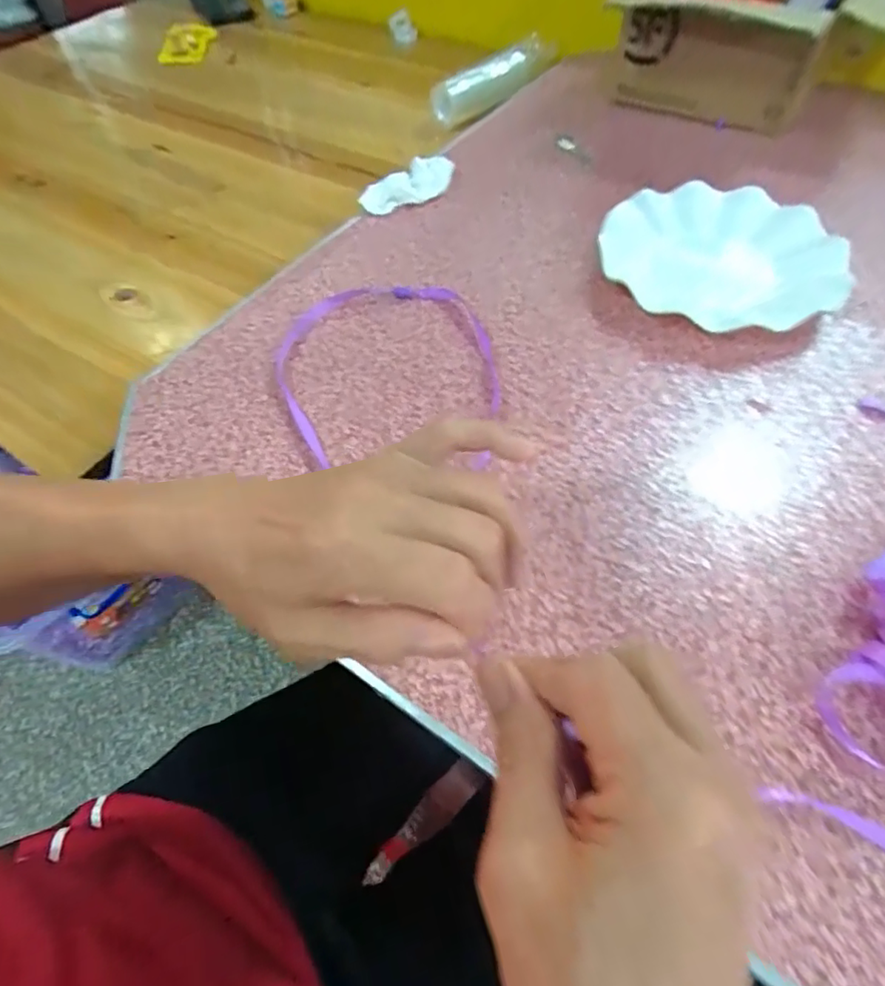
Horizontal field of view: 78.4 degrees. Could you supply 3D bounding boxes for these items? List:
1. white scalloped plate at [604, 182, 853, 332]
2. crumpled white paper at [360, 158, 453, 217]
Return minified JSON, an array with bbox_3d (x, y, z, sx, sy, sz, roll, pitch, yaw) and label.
[{"bbox_3d":[0.224,-0.194,0.449,0.178,0.026,0.178,-2,58,3],"label":"white scalloped plate"},{"bbox_3d":[-0.032,-0.304,0.540,0.102,0.021,0.038,-41,64,-20],"label":"crumpled white paper"}]

